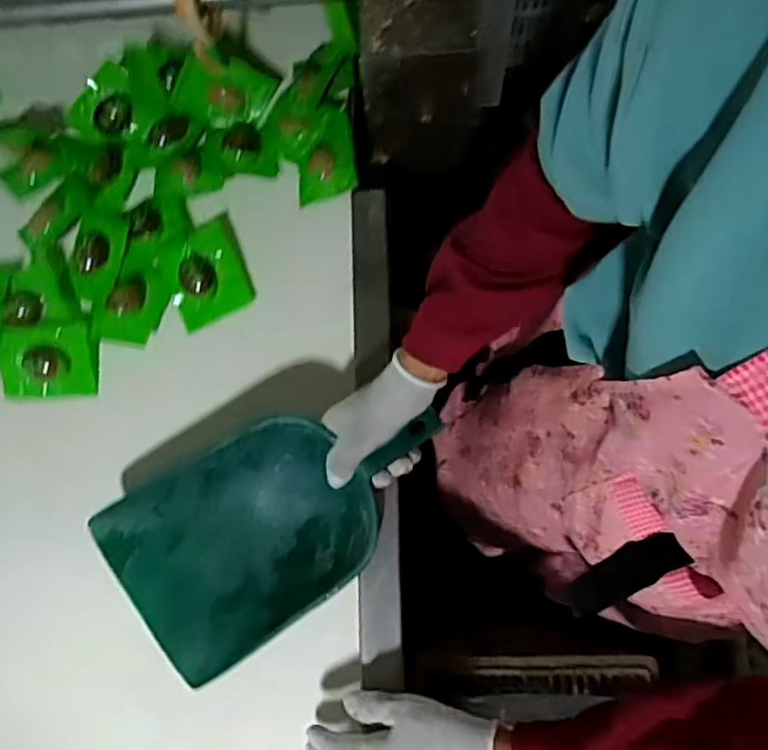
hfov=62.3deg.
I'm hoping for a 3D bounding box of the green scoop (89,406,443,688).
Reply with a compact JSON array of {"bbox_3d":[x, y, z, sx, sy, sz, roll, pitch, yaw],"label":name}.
[{"bbox_3d":[-0.098,0.130,0.569,0.271,0.077,0.164,-31,78,-7],"label":"green scoop"}]

